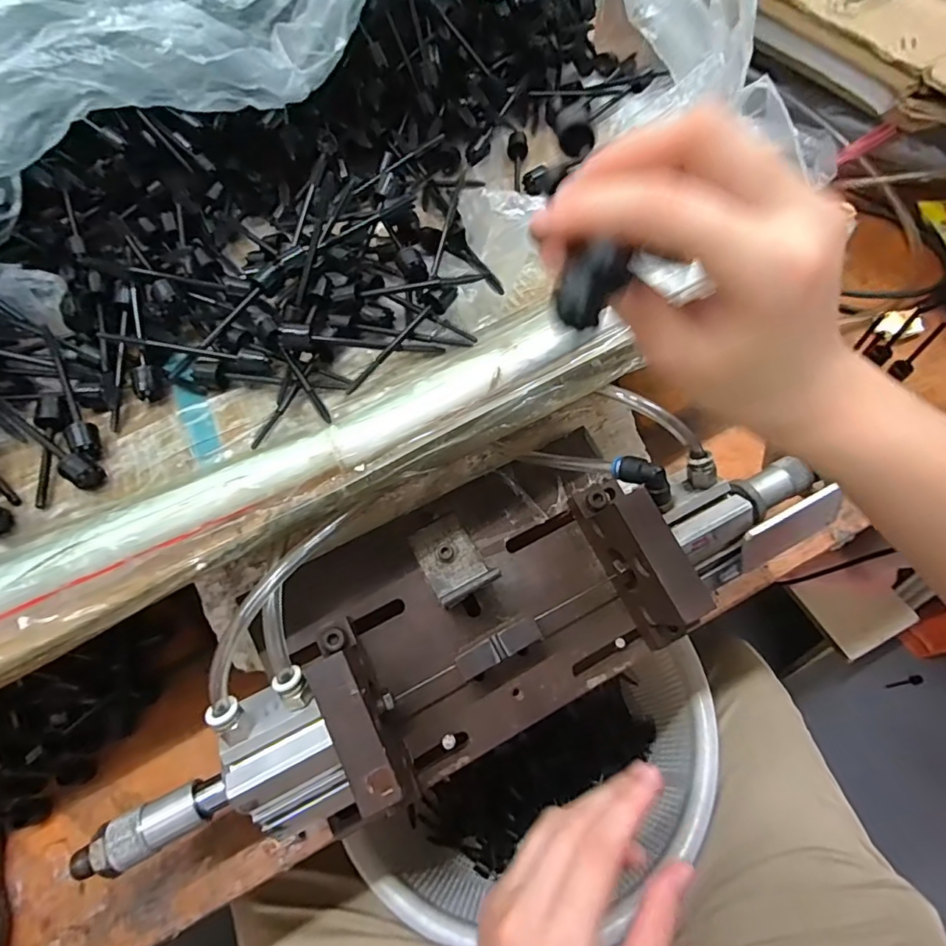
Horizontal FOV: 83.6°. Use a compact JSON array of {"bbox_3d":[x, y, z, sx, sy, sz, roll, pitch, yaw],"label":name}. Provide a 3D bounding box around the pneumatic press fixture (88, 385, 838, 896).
[{"bbox_3d":[-0.016,0.081,0.312,0.389,0.108,0.149,-26,61,-11],"label":"pneumatic press fixture"}]

